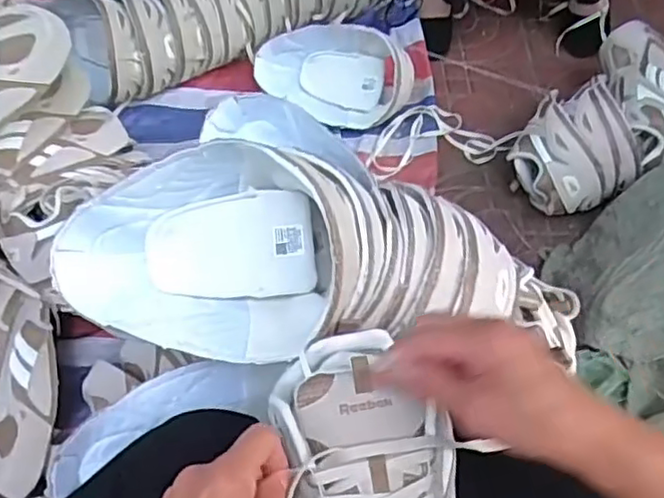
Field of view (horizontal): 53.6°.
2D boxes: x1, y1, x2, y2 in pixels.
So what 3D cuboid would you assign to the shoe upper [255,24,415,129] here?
[{"bbox_3d":[0.003,-0.287,1.050,0.247,0.113,0.117,25,58,13],"label":"shoe upper"}]

